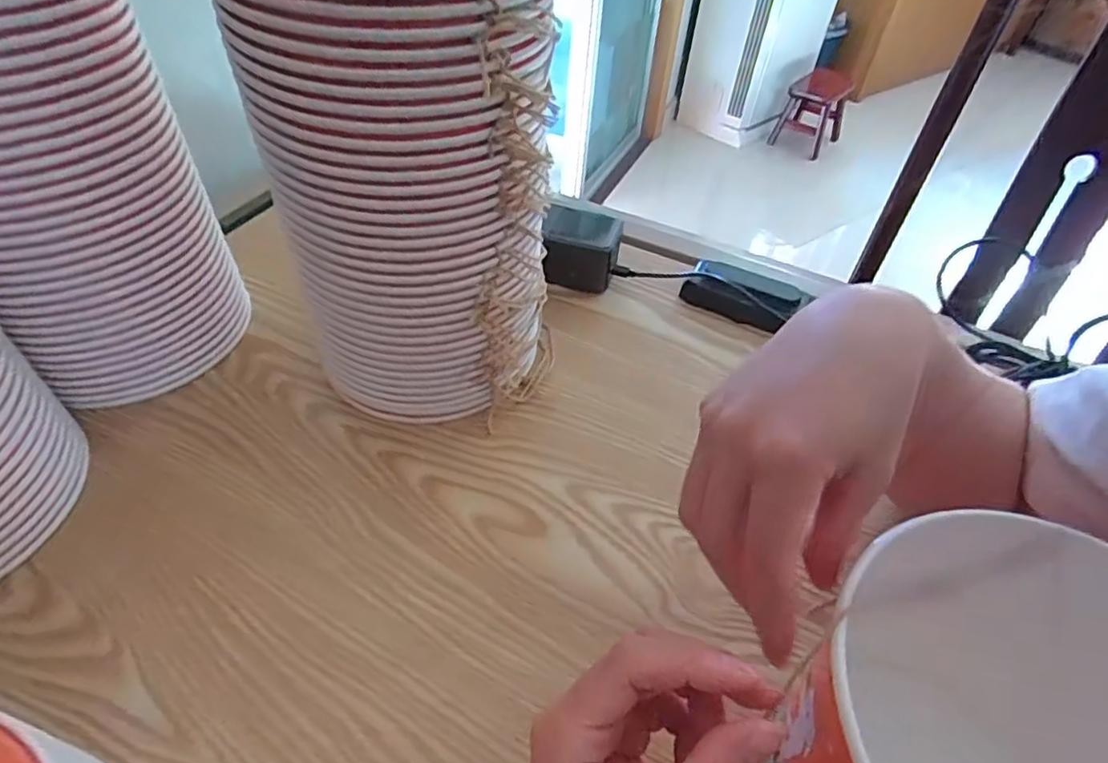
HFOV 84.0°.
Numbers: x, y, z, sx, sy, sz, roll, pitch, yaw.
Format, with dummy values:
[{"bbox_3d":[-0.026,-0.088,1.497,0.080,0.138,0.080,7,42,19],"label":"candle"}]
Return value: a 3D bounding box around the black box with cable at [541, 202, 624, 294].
[{"bbox_3d":[0.021,-0.116,0.542,0.072,0.055,0.056,9,47,4],"label":"black box with cable"}]

